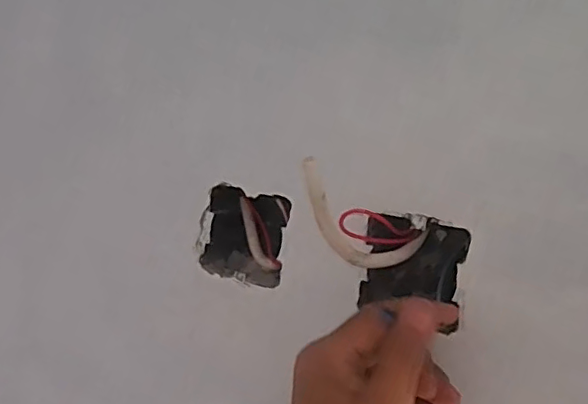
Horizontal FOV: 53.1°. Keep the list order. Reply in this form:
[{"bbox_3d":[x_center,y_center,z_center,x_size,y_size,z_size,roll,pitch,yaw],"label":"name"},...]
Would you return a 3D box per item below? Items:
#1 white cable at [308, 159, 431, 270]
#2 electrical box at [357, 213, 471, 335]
[{"bbox_3d":[0.038,0.014,0.344,0.117,0.041,0.009,33,-12,-40],"label":"white cable"},{"bbox_3d":[0.079,0.040,0.381,0.062,0.060,0.045,10,7,22],"label":"electrical box"}]

